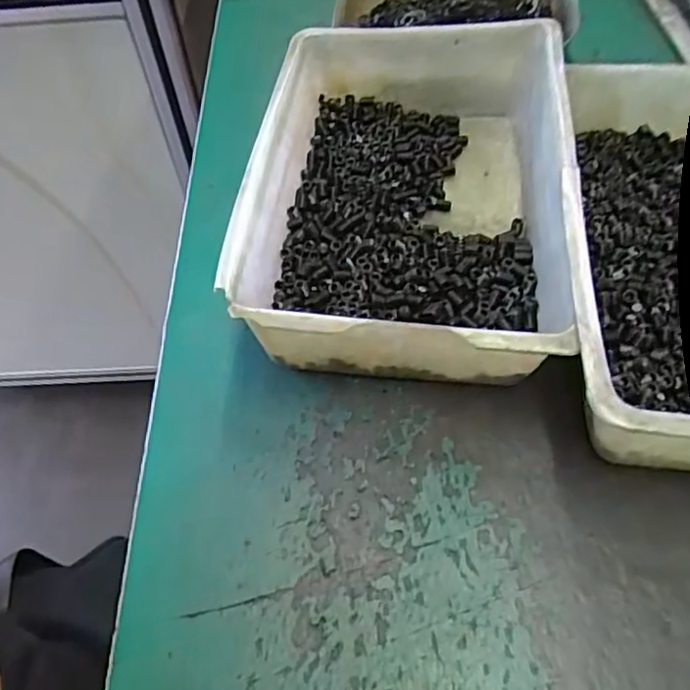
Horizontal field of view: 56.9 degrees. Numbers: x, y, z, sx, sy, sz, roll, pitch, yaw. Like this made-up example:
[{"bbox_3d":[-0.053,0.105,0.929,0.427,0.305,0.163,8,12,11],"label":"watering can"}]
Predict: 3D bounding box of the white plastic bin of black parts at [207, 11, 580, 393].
[{"bbox_3d":[0.028,-0.071,0.296,0.140,0.051,0.196,5,55,8],"label":"white plastic bin of black parts"}]

